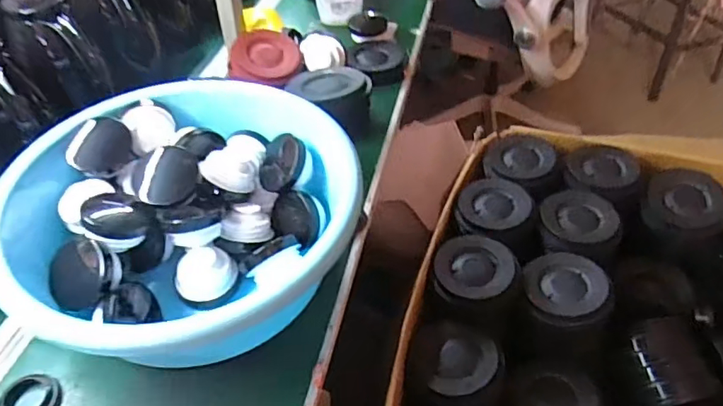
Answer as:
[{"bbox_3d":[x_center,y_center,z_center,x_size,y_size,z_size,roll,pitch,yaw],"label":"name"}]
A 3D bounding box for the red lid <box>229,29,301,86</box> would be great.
[{"bbox_3d":[-0.165,-0.246,0.904,0.118,0.032,0.118,6,62,-12],"label":"red lid"}]

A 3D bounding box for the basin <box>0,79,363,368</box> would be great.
[{"bbox_3d":[-0.202,0.006,0.624,0.349,0.109,0.381,-1,46,1],"label":"basin"}]

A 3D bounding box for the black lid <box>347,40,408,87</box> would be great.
[{"bbox_3d":[0.032,-0.257,0.955,0.103,0.034,0.100,6,46,7],"label":"black lid"}]

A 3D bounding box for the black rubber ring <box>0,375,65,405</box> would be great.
[{"bbox_3d":[-0.330,0.200,0.522,0.060,0.018,0.052,-9,46,-7],"label":"black rubber ring"}]

